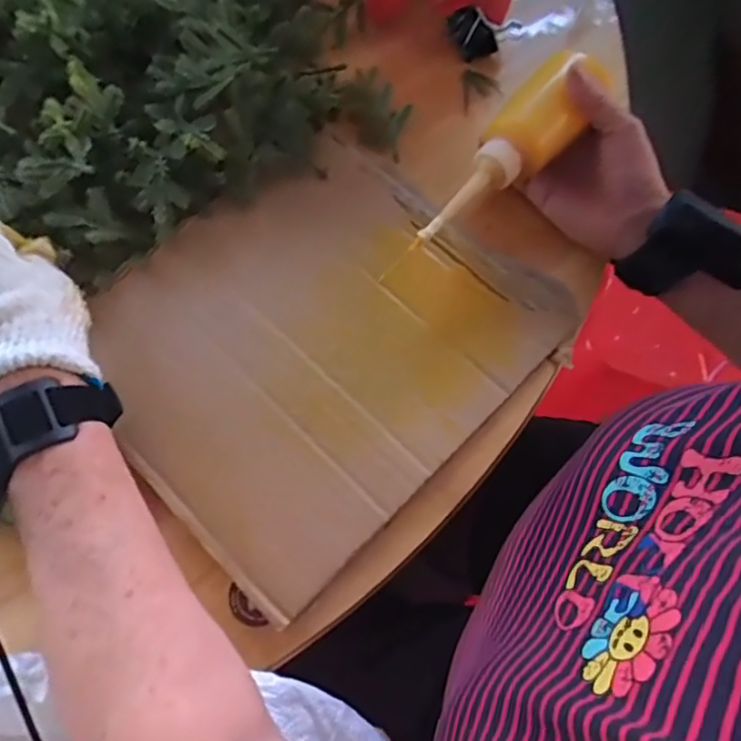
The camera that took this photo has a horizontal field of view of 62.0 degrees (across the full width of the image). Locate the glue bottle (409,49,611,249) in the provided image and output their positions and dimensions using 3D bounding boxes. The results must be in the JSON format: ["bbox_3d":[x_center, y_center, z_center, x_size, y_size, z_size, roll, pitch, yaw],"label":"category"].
[{"bbox_3d":[0.090,-0.139,0.402,0.043,0.039,0.171,35,77,15],"label":"glue bottle"}]

